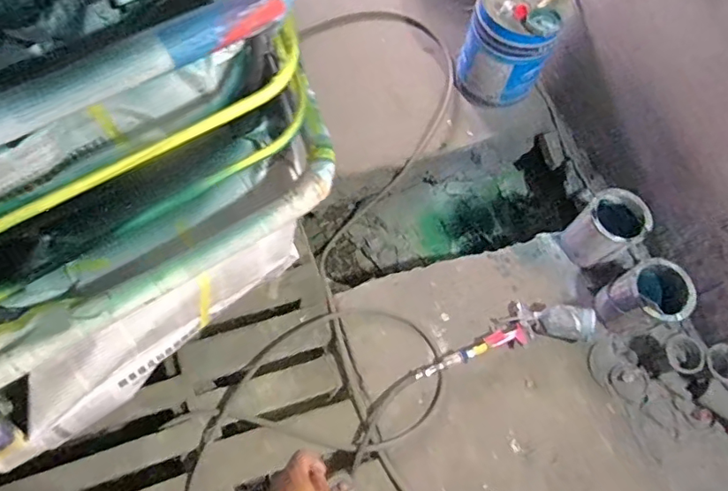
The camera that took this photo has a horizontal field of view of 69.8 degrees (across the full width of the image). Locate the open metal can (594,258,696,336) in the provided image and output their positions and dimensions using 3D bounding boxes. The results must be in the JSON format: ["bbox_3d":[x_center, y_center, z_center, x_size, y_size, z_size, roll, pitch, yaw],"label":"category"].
[{"bbox_3d":[0.763,0.150,1.427,0.189,0.194,0.168,-20,70,-12],"label":"open metal can"}]

